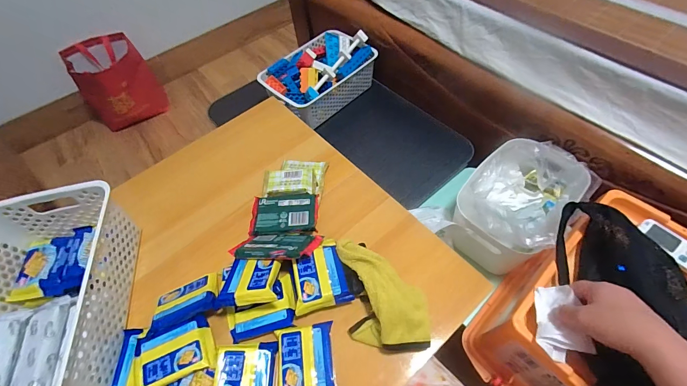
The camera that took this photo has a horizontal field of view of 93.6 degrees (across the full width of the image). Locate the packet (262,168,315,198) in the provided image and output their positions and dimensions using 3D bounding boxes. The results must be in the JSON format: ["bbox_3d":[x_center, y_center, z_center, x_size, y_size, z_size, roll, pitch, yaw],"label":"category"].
[{"bbox_3d":[-0.095,-0.019,0.566,0.090,0.016,0.056,-4,56,2],"label":"packet"}]

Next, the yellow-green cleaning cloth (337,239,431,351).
[{"bbox_3d":[0.056,0.134,0.450,0.106,0.044,0.152,-9,56,-1],"label":"yellow-green cleaning cloth"}]

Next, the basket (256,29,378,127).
[{"bbox_3d":[-0.076,-0.343,0.955,0.206,0.128,0.300,38,67,26],"label":"basket"}]

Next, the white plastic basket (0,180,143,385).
[{"bbox_3d":[-0.416,0.150,0.442,0.196,0.101,0.303,-12,56,-3],"label":"white plastic basket"}]

